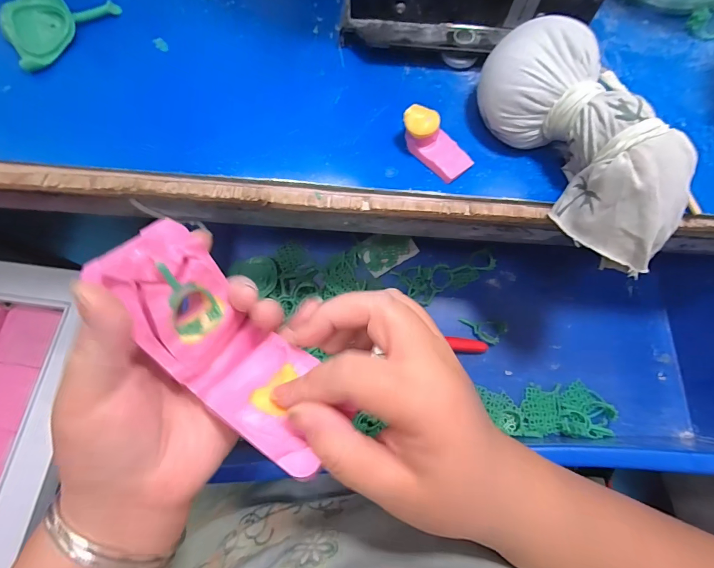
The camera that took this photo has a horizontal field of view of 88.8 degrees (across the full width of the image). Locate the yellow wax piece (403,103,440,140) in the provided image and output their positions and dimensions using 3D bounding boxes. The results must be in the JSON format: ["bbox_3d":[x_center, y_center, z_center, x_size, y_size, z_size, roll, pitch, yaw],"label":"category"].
[{"bbox_3d":[0.037,-0.092,0.208,0.020,0.004,0.017,13,93,-1],"label":"yellow wax piece"}]

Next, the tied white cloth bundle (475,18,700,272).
[{"bbox_3d":[0.121,-0.075,0.197,0.052,0.046,0.140,-33,75,-9],"label":"tied white cloth bundle"}]

